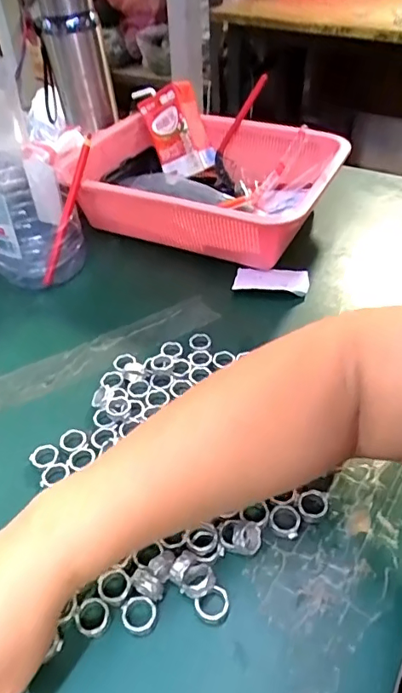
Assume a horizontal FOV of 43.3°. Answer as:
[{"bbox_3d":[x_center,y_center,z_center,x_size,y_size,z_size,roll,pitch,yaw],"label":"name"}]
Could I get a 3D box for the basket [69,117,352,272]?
[{"bbox_3d":[-0.004,-0.197,0.616,0.308,0.089,0.233,21,48,22],"label":"basket"}]

